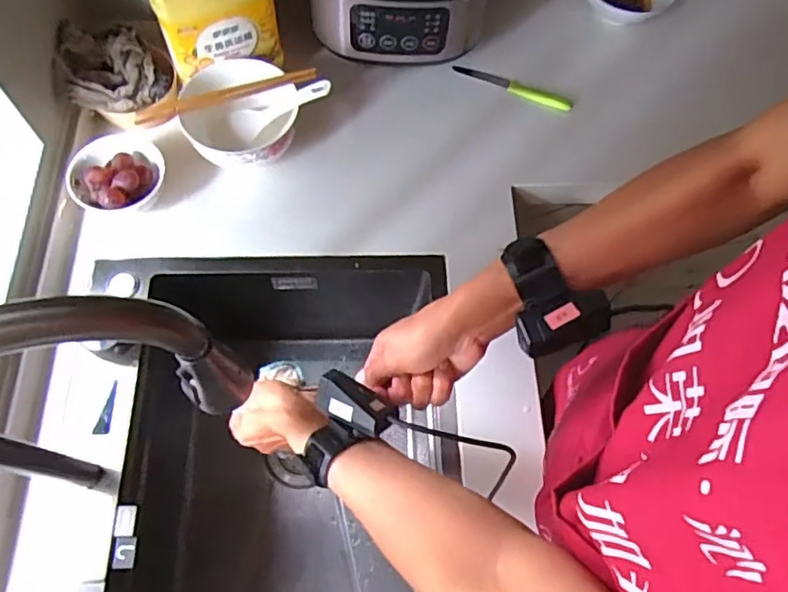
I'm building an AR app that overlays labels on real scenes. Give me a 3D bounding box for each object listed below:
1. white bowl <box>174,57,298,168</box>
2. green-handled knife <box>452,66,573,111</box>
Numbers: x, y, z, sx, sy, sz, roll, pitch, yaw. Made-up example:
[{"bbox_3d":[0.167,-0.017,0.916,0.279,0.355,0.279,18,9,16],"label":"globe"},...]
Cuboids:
[{"bbox_3d":[-0.203,-0.231,0.797,0.147,0.086,0.144,1,70,-1],"label":"white bowl"},{"bbox_3d":[0.182,-0.320,0.902,0.184,0.016,0.026,23,71,7],"label":"green-handled knife"}]

